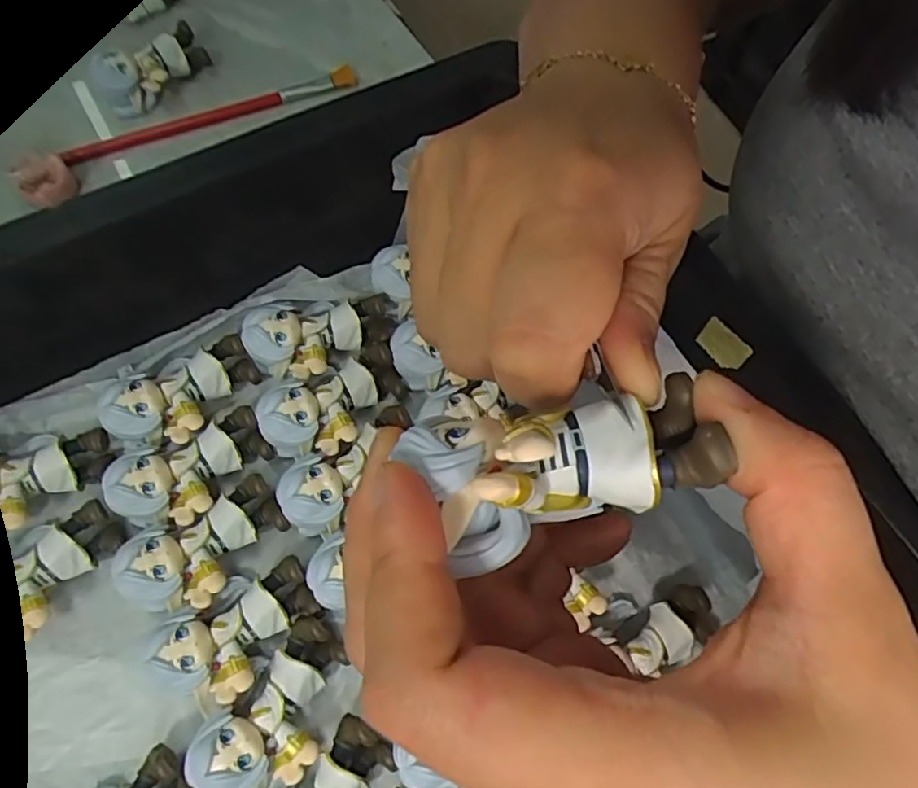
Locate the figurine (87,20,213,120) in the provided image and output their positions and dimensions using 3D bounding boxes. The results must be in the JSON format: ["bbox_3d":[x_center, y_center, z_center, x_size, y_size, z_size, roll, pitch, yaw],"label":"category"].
[{"bbox_3d":[-0.169,-0.179,0.342,0.027,0.031,0.059,34,70,12],"label":"figurine"}]

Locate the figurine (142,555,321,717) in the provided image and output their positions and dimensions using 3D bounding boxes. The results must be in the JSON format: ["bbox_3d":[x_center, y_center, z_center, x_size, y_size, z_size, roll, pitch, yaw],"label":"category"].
[{"bbox_3d":[-0.081,0.087,0.228,0.058,0.022,0.038,-36,72,-16],"label":"figurine"}]

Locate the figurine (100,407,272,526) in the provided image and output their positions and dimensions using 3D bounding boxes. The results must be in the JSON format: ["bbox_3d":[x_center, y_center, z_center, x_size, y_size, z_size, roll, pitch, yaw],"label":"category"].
[{"bbox_3d":[-0.106,0.031,0.247,0.060,0.021,0.033,-31,71,-14],"label":"figurine"}]

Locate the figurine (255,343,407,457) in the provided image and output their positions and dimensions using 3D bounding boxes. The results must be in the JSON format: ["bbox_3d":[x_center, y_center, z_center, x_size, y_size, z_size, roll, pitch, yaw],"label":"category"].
[{"bbox_3d":[-0.052,0.004,0.262,0.061,0.021,0.035,-26,70,-12],"label":"figurine"}]

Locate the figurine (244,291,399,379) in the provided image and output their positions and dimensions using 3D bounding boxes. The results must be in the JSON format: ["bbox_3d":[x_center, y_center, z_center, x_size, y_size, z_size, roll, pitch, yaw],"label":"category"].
[{"bbox_3d":[-0.060,-0.027,0.275,0.066,0.024,0.036,-20,69,-10],"label":"figurine"}]

